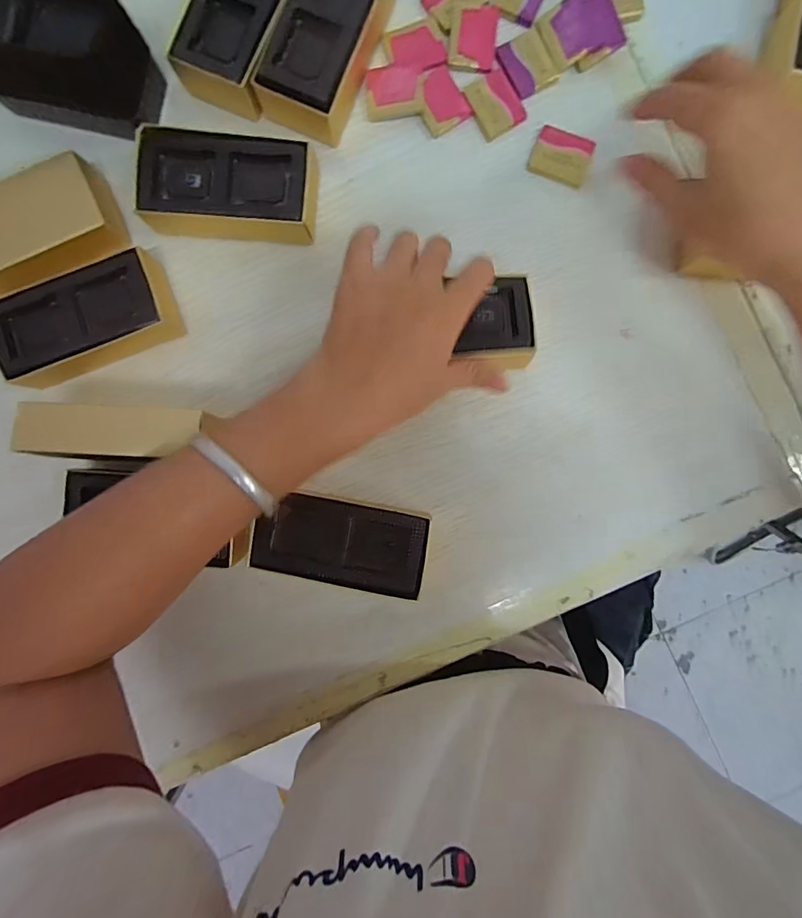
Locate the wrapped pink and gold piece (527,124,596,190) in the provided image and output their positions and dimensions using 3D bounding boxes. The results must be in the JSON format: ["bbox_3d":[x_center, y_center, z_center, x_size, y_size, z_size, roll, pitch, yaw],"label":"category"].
[{"bbox_3d":[0.113,-0.213,0.307,0.040,0.004,0.034,22,91,1],"label":"wrapped pink and gold piece"}]

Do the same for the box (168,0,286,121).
[{"bbox_3d":[-0.106,-0.301,0.295,0.059,0.030,0.117,22,91,1],"label":"box"}]

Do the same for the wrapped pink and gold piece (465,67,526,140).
[{"bbox_3d":[0.066,-0.251,0.308,0.033,0.004,0.041,-28,90,2],"label":"wrapped pink and gold piece"}]

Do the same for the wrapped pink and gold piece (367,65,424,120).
[{"bbox_3d":[-0.004,-0.261,0.308,0.040,0.007,0.037,-1,91,2],"label":"wrapped pink and gold piece"}]

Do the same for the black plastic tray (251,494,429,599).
[{"bbox_3d":[-0.039,0.056,0.302,0.110,0.036,0.053,9,91,1],"label":"black plastic tray"}]

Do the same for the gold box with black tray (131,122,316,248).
[{"bbox_3d":[-0.117,-0.183,0.302,0.114,0.030,0.061,7,91,1],"label":"gold box with black tray"}]

